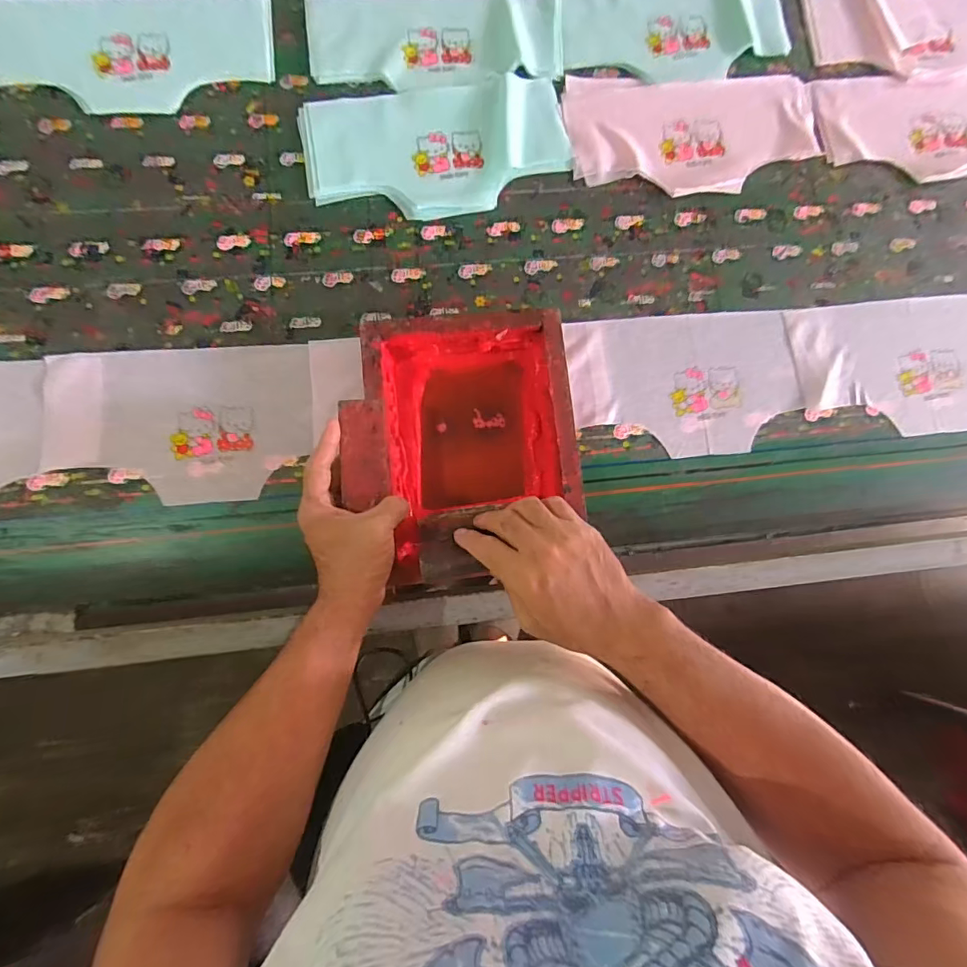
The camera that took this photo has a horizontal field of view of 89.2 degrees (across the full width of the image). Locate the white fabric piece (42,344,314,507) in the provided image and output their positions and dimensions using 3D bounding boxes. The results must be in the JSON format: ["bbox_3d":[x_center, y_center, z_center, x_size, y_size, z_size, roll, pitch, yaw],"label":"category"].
[{"bbox_3d":[-0.316,-0.061,0.511,0.263,0.009,0.160,-3,84,-4],"label":"white fabric piece"}]

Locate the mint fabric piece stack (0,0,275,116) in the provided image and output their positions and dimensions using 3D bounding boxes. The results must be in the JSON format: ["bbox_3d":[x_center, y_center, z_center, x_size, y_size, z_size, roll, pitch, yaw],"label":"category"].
[{"bbox_3d":[-0.408,-0.499,0.565,0.316,0.005,0.156,-4,81,-4],"label":"mint fabric piece stack"}]

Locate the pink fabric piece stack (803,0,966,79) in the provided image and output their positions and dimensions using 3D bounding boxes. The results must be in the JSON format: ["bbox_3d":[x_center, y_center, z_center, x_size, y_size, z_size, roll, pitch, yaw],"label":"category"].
[{"bbox_3d":[0.578,-0.609,0.645,0.309,0.008,0.159,-12,82,-5],"label":"pink fabric piece stack"}]

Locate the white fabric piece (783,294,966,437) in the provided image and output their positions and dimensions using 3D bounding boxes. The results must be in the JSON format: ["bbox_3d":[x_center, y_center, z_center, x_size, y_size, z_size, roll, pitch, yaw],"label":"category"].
[{"bbox_3d":[0.500,-0.140,0.575,0.275,0.006,0.161,-7,82,-5],"label":"white fabric piece"}]

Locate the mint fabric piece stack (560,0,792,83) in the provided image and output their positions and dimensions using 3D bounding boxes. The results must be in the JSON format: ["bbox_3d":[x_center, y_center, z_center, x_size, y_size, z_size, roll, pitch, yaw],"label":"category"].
[{"bbox_3d":[0.244,-0.578,0.618,0.298,0.009,0.151,-9,82,-5],"label":"mint fabric piece stack"}]

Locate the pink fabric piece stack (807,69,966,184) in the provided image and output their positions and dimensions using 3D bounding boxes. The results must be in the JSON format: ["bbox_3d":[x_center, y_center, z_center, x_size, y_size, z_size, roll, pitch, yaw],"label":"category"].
[{"bbox_3d":[0.579,-0.459,0.622,0.317,0.008,0.155,-6,81,-4],"label":"pink fabric piece stack"}]

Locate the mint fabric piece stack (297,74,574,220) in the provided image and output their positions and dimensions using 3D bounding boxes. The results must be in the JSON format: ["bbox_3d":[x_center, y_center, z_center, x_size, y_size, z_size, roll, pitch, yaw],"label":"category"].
[{"bbox_3d":[-0.051,-0.391,0.573,0.303,0.011,0.161,-11,82,-5],"label":"mint fabric piece stack"}]

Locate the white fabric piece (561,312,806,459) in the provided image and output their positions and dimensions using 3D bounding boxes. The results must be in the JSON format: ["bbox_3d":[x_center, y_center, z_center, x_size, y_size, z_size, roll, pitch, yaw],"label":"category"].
[{"bbox_3d":[0.229,-0.112,0.552,0.261,0.008,0.157,-4,81,-4],"label":"white fabric piece"}]

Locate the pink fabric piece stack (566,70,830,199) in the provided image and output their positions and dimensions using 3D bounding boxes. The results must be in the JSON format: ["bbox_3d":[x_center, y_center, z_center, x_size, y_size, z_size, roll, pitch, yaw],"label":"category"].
[{"bbox_3d":[0.259,-0.431,0.600,0.312,0.009,0.164,-4,81,-4],"label":"pink fabric piece stack"}]

